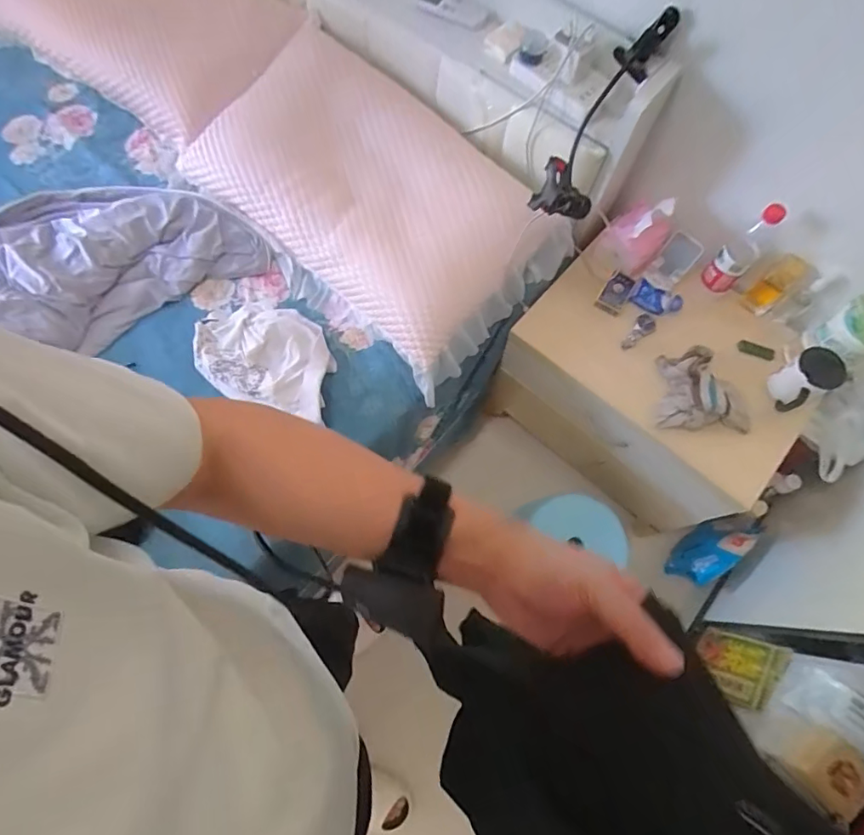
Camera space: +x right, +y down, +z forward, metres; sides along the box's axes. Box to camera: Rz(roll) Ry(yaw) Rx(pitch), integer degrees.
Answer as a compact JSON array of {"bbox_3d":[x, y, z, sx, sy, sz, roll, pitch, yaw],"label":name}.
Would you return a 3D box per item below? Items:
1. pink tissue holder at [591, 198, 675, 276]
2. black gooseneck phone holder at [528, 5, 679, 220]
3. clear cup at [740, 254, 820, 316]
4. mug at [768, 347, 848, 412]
[{"bbox_3d":[0.414,-0.370,1.061,0.116,0.139,0.126,1,72,-2],"label":"pink tissue holder"},{"bbox_3d":[0.259,-0.446,0.823,0.080,0.156,0.425,25,73,6],"label":"black gooseneck phone holder"},{"bbox_3d":[0.698,-0.261,1.032,0.061,0.134,0.066,1,72,-2],"label":"clear cup"},{"bbox_3d":[0.697,-0.072,0.964,0.093,0.128,0.078,-30,75,-11],"label":"mug"}]

